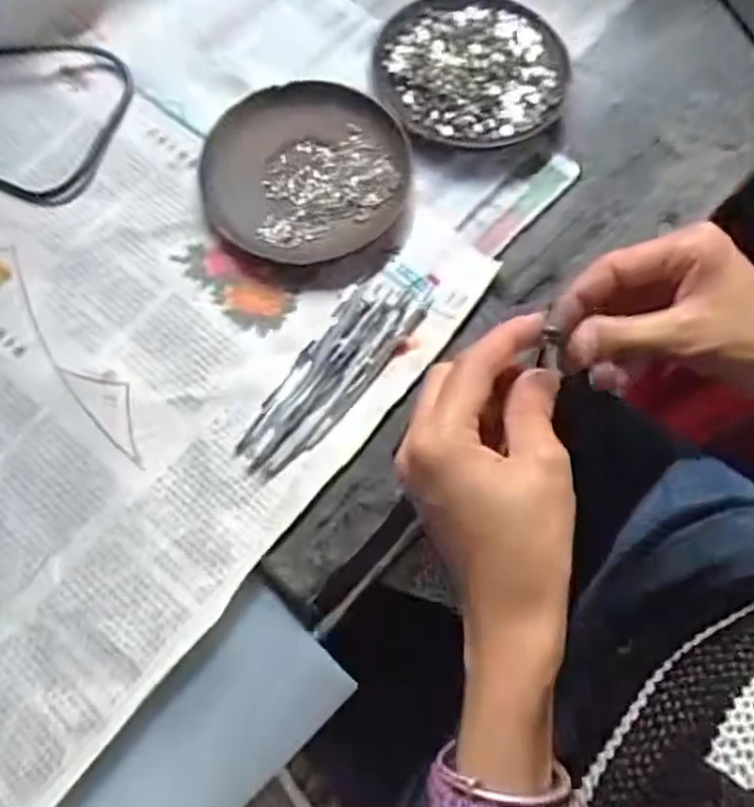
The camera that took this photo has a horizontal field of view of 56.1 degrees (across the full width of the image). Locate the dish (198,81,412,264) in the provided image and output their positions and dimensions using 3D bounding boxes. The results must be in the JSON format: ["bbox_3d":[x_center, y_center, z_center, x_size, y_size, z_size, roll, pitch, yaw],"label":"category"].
[{"bbox_3d":[-0.038,-0.124,0.378,0.100,0.023,0.102,0,70,0],"label":"dish"}]

